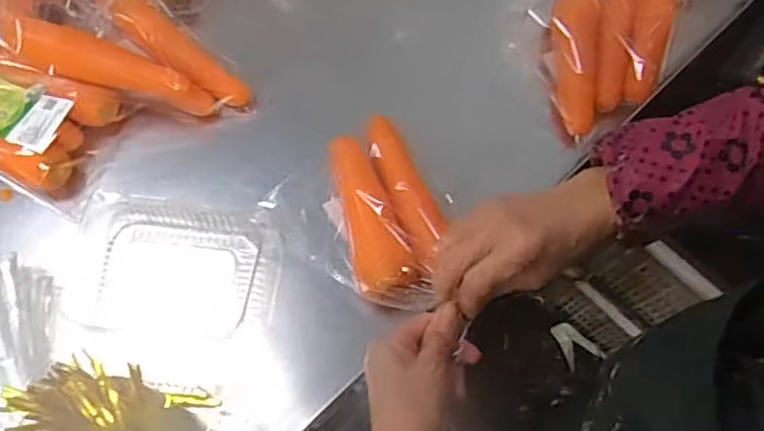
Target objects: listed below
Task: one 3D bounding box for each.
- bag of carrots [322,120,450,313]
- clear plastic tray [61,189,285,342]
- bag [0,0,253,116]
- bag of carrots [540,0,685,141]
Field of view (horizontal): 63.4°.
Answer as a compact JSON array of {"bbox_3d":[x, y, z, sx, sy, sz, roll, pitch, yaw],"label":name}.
[{"bbox_3d":[-0.002,-0.008,0.578,0.102,0.064,0.197,-14,69,-7],"label":"bag of carrots"},{"bbox_3d":[-0.202,0.054,0.601,0.201,0.020,0.142,8,68,2],"label":"clear plastic tray"},{"bbox_3d":[-0.254,-0.173,0.650,0.241,0.054,0.112,13,68,-12],"label":"bag"},{"bbox_3d":[0.270,-0.227,0.663,0.132,0.072,0.303,35,84,12],"label":"bag of carrots"}]

